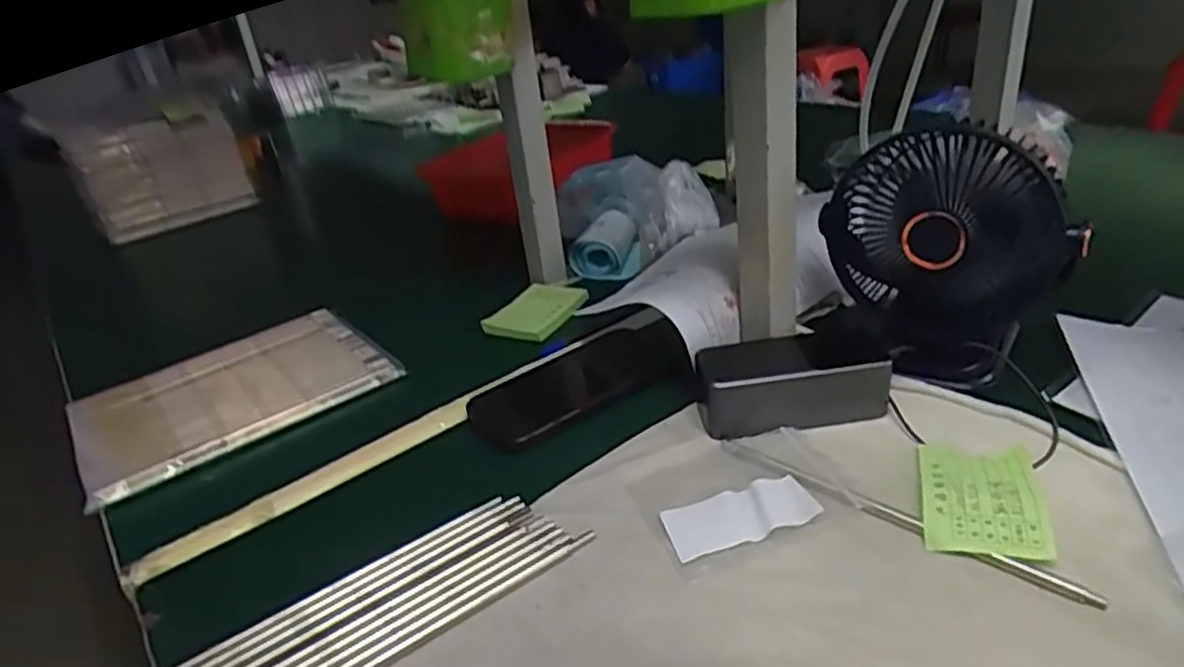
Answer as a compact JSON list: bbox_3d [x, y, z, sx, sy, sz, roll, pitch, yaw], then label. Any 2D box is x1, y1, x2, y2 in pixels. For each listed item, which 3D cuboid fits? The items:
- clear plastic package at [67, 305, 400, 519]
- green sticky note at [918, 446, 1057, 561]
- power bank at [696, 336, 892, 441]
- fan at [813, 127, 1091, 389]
[{"bbox_3d":[-0.320,0.050,0.653,0.243,0.013,0.175,-27,34,-31],"label":"clear plastic package"},{"bbox_3d":[0.231,0.097,0.436,0.065,0.008,0.094,4,30,21],"label":"green sticky note"},{"bbox_3d":[0.140,0.031,0.529,0.129,0.045,0.064,-10,28,-6],"label":"power bank"},{"bbox_3d":[0.246,-0.051,0.527,0.152,0.170,0.097,-3,28,9],"label":"fan"}]

